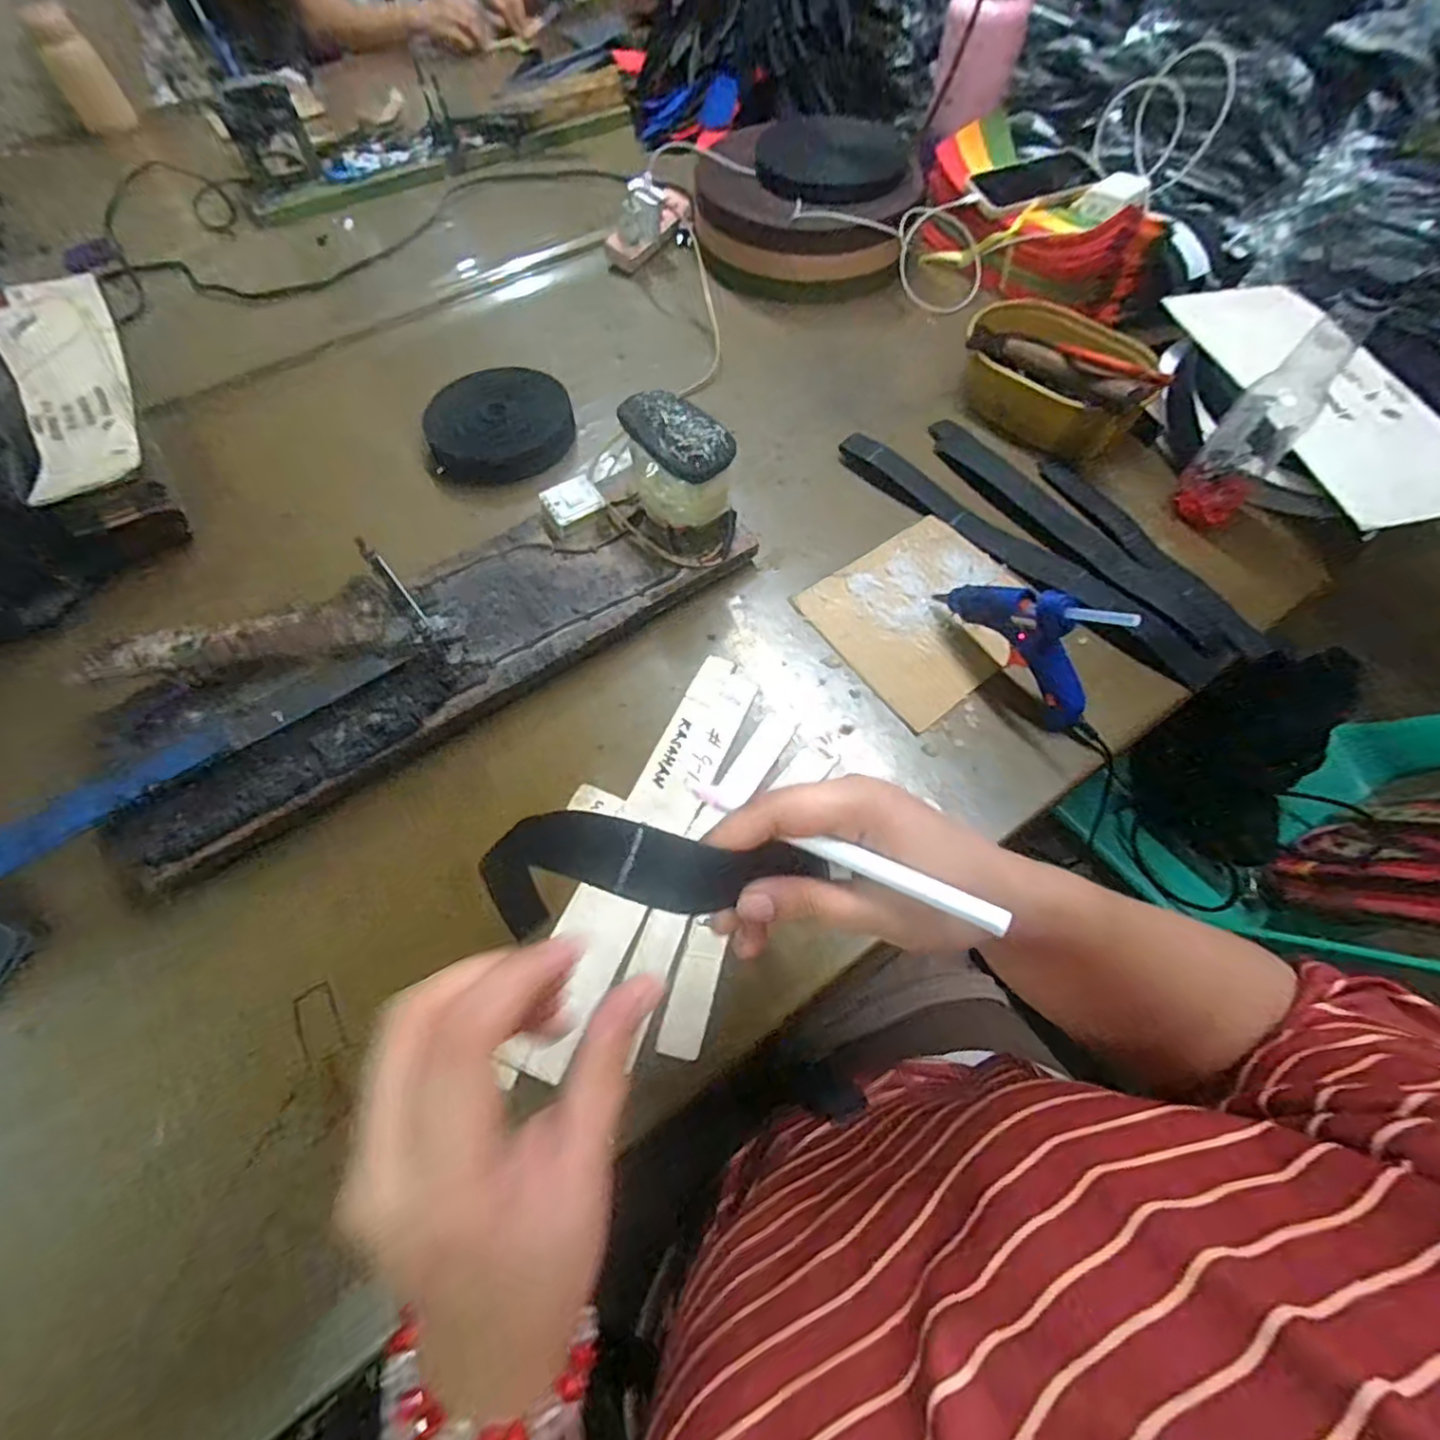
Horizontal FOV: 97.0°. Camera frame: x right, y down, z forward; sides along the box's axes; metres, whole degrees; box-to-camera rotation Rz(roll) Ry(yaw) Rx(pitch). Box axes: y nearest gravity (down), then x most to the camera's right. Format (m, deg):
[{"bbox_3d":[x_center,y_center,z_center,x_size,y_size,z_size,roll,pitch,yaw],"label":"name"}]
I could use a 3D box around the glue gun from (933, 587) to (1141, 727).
[{"bbox_3d":[0.229,-0.066,0.467,0.023,0.117,0.134,-34,65,-16],"label":"glue gun"}]

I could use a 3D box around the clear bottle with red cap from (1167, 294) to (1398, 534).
[{"bbox_3d":[0.466,-0.253,0.531,0.060,0.194,0.062,37,68,19],"label":"clear bottle with red cap"}]

